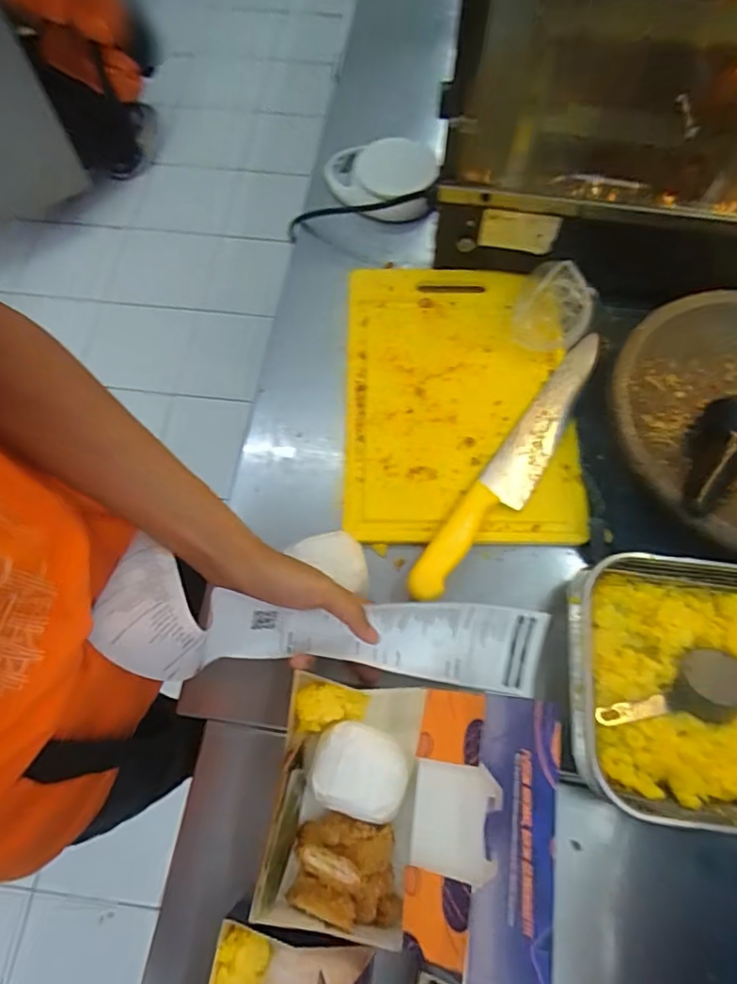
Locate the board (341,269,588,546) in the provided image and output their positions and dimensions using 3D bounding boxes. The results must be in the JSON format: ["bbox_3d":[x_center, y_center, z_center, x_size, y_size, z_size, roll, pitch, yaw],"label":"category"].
[{"bbox_3d":[0.098,-0.106,0.638,0.242,0.023,0.343,0,68,1],"label":"board"}]

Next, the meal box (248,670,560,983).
[{"bbox_3d":[0.022,0.249,0.436,0.202,0.120,0.169,7,69,4],"label":"meal box"}]

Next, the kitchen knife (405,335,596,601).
[{"bbox_3d":[0.156,-0.028,0.598,0.051,0.016,0.356,34,73,13],"label":"kitchen knife"}]

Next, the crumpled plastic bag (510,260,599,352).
[{"bbox_3d":[0.209,-0.210,0.643,0.084,0.055,0.097,23,70,10],"label":"crumpled plastic bag"}]

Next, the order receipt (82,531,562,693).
[{"bbox_3d":[-0.023,0.110,0.469,0.364,0.074,0.089,10,67,-17],"label":"order receipt"}]

